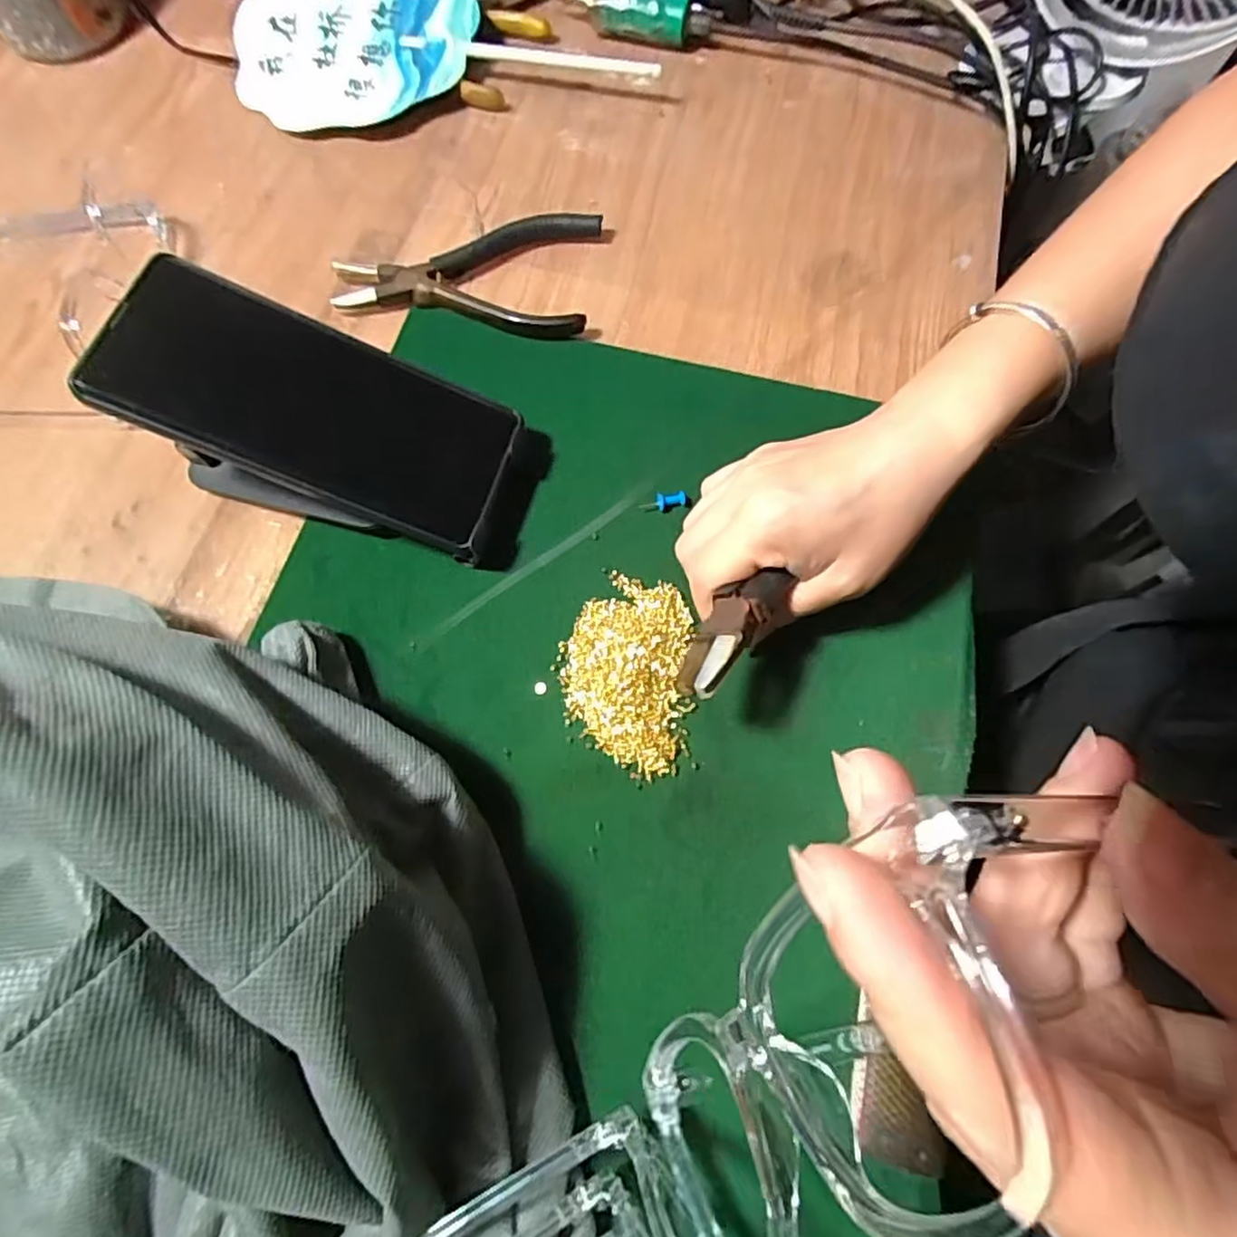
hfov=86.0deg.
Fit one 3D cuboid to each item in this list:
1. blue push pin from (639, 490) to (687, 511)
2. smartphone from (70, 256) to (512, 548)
[{"bbox_3d":[0.021,-0.055,0.316,0.022,0.007,0.006,-10,70,-4],"label":"blue push pin"},{"bbox_3d":[-0.129,-0.092,0.286,0.159,0.008,0.075,22,70,-14],"label":"smartphone"}]

